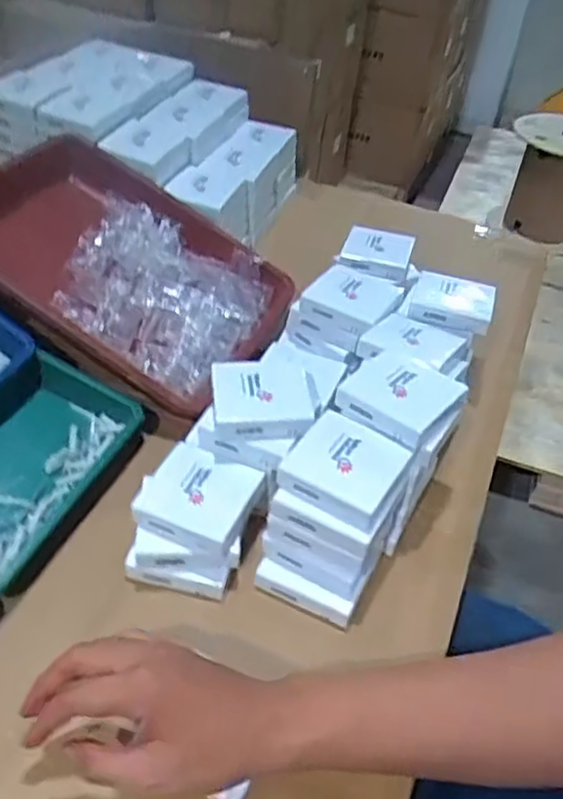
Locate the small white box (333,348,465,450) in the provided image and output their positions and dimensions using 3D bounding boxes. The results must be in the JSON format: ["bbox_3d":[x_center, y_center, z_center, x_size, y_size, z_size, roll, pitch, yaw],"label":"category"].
[{"bbox_3d":[0.102,-0.005,0.610,0.089,0.025,0.091,30,48,24],"label":"small white box"}]

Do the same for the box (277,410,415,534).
[{"bbox_3d":[0.053,0.054,0.568,0.087,0.025,0.084,25,46,19],"label":"box"}]

